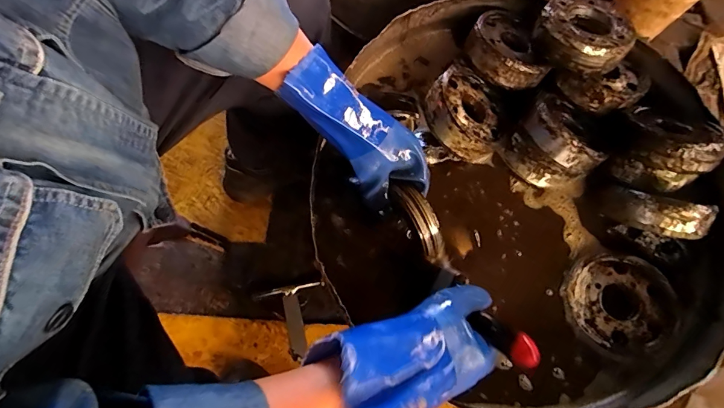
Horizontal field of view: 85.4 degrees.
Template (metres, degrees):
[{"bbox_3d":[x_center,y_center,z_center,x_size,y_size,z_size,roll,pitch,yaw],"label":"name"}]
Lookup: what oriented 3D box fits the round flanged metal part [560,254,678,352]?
[{"bbox_3d":[0.308,0.116,0.472,0.118,0.019,0.107,-17,73,-10],"label":"round flanged metal part"}]

